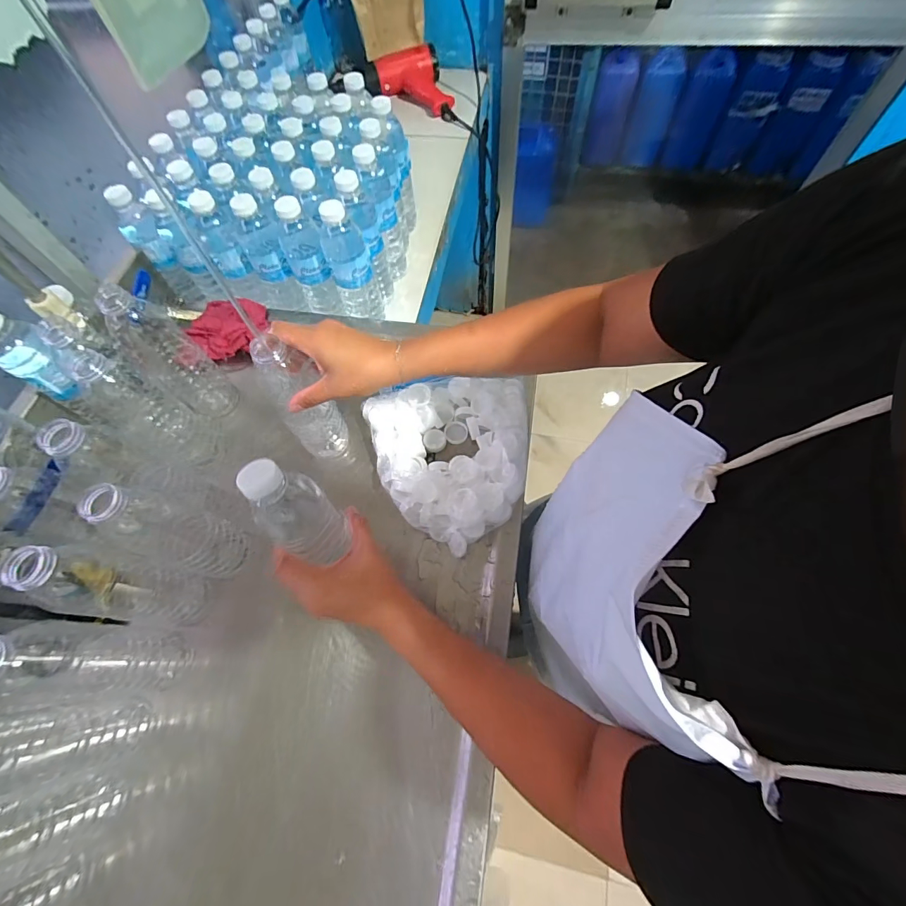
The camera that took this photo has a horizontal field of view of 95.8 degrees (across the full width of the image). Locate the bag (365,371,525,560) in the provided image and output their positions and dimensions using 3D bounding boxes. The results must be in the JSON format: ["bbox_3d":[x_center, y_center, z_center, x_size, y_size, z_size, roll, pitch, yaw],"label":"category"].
[{"bbox_3d":[-0.003,0.005,0.526,0.209,0.048,0.224,-5,64,1],"label":"bag"}]

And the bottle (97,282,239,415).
[{"bbox_3d":[-0.362,-0.123,0.516,0.066,0.200,0.066,33,71,17],"label":"bottle"}]

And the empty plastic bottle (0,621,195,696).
[{"bbox_3d":[-0.337,0.194,0.376,0.065,0.219,0.063,-7,64,0],"label":"empty plastic bottle"}]

